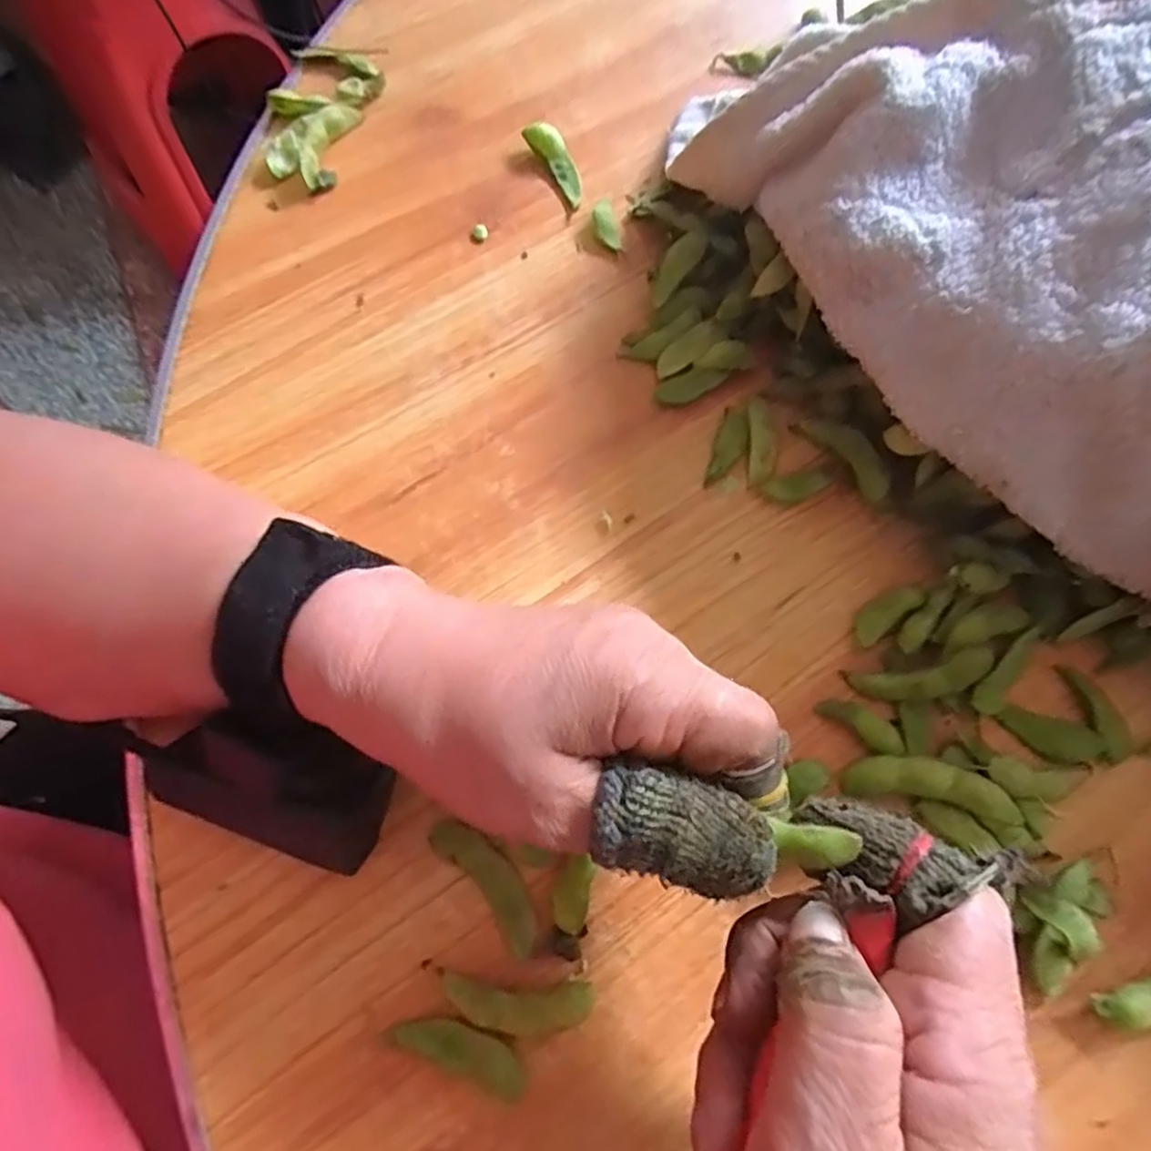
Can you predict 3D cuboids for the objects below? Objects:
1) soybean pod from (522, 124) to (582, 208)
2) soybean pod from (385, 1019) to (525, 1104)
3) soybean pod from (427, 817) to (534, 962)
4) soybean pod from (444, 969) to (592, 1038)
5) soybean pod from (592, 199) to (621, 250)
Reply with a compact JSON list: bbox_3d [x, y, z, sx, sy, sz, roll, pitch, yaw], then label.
[{"bbox_3d":[-0.008,-0.199,0.329,0.013,0.012,0.046,-30,74,-11],"label":"soybean pod"},{"bbox_3d":[-0.037,0.149,0.216,0.044,0.006,0.015,18,72,5],"label":"soybean pod"},{"bbox_3d":[-0.028,0.103,0.229,0.017,0.010,0.049,-38,76,-13],"label":"soybean pod"},{"bbox_3d":[-0.019,0.137,0.219,0.048,0.007,0.016,6,71,0],"label":"soybean pod"},{"bbox_3d":[0.014,-0.165,0.321,0.012,0.004,0.029,-8,71,-4],"label":"soybean pod"}]

